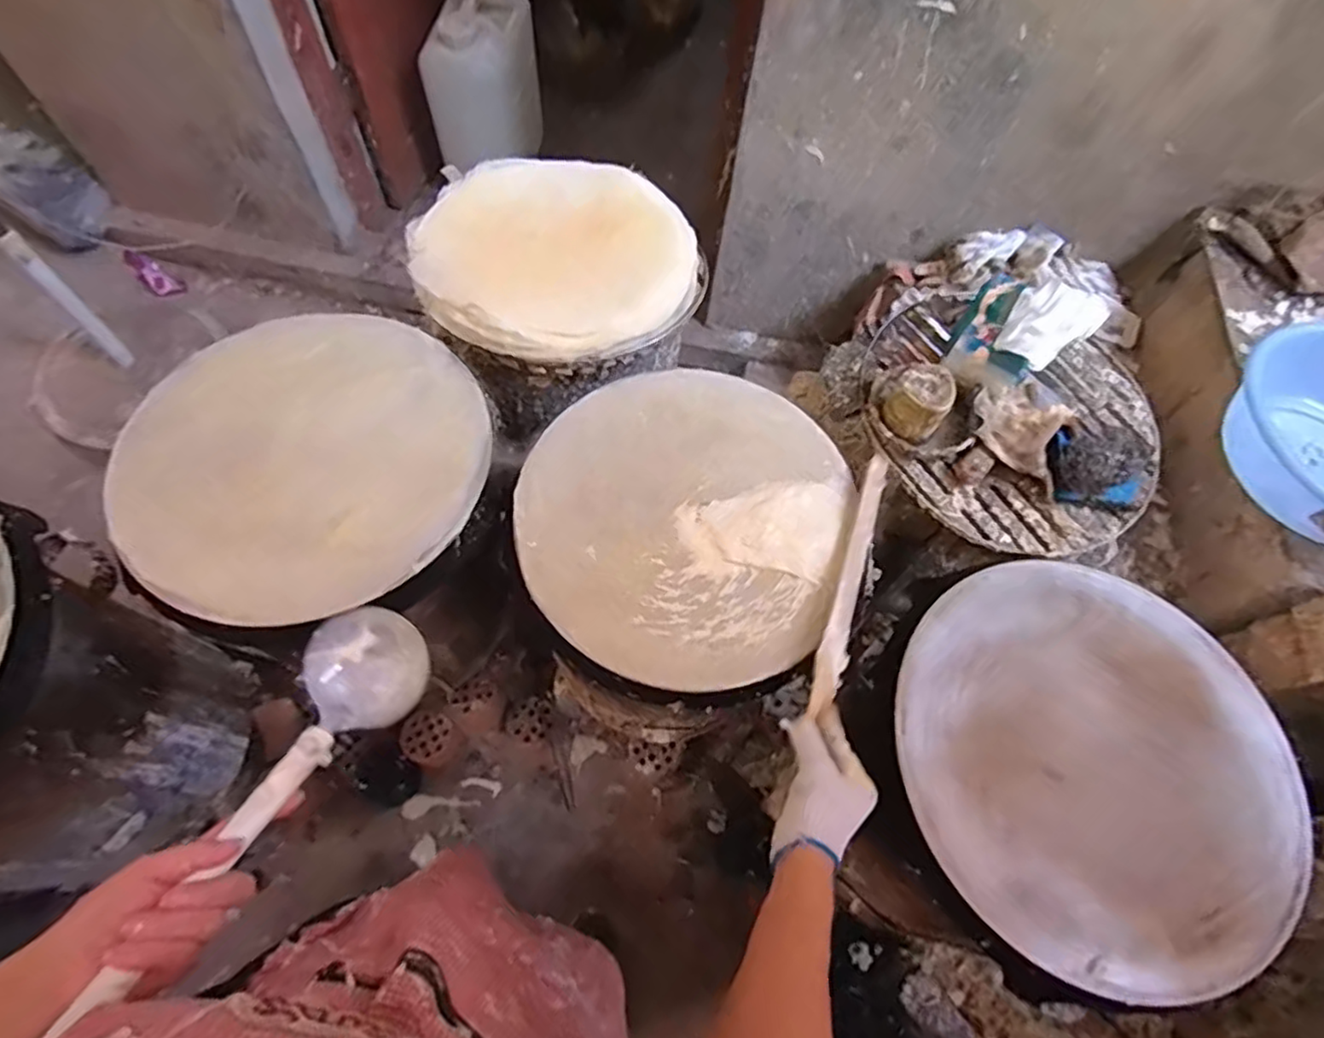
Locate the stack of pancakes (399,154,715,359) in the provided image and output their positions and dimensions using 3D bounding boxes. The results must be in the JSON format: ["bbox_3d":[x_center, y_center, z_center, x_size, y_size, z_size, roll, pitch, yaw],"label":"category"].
[{"bbox_3d":[-0.148,-0.381,0.927,0.383,0.055,0.376,-15,66,-12],"label":"stack of pancakes"}]

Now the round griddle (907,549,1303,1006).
[{"bbox_3d":[0.428,0.229,0.647,0.378,0.036,0.385,2,64,-4],"label":"round griddle"}]

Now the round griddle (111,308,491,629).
[{"bbox_3d":[-0.391,-0.072,0.727,0.372,0.033,0.385,2,64,-4],"label":"round griddle"}]

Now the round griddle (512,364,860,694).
[{"bbox_3d":[0.027,-0.009,0.717,0.345,0.022,0.366,1,68,-2],"label":"round griddle"}]

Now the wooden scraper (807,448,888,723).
[{"bbox_3d":[0.198,0.061,0.687,0.029,0.022,0.298,20,63,6],"label":"wooden scraper"}]

